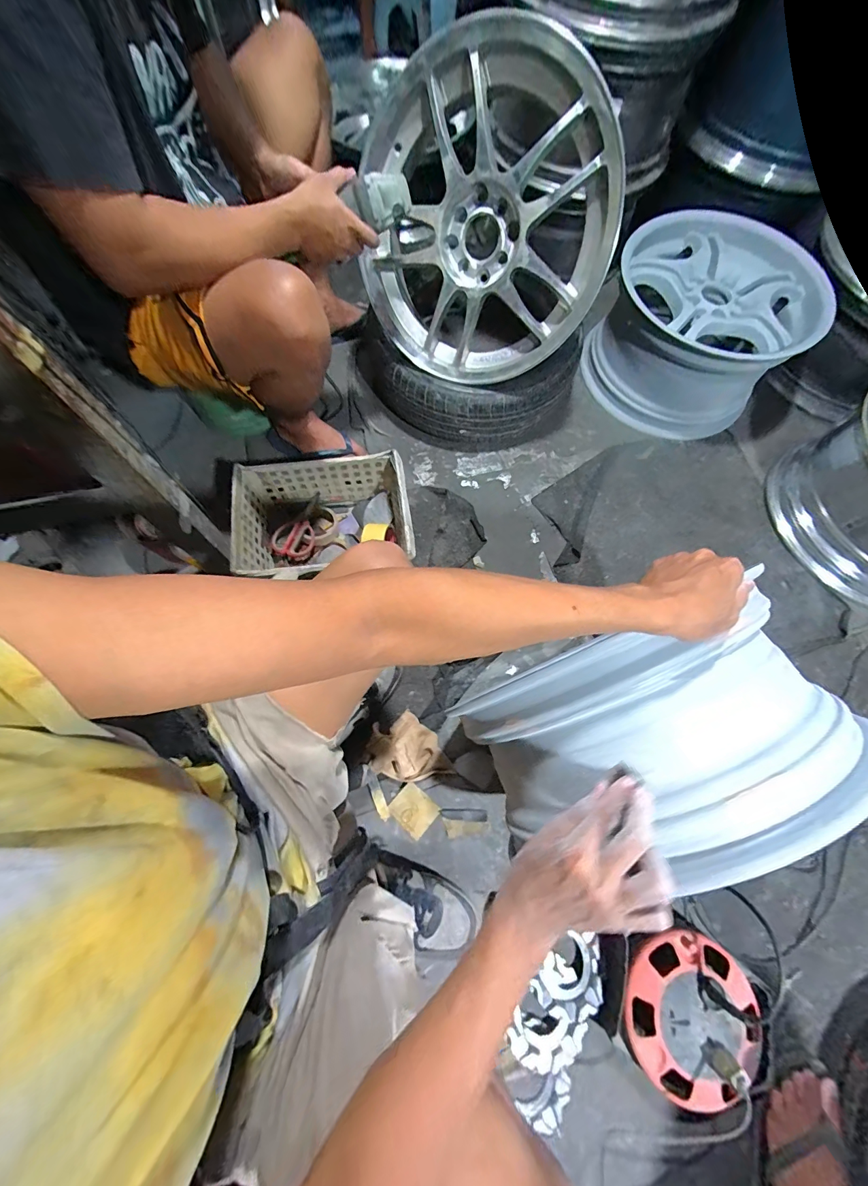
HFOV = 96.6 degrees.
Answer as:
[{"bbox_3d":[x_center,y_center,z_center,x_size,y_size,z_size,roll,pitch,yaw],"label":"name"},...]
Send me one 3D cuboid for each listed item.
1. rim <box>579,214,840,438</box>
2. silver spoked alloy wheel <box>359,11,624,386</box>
[{"bbox_3d":[0.655,-0.671,0.985,0.443,0.250,0.455,0,72,-1],"label":"rim"},{"bbox_3d":[0.104,-0.715,0.786,0.469,0.503,0.264,11,40,6],"label":"silver spoked alloy wheel"}]

